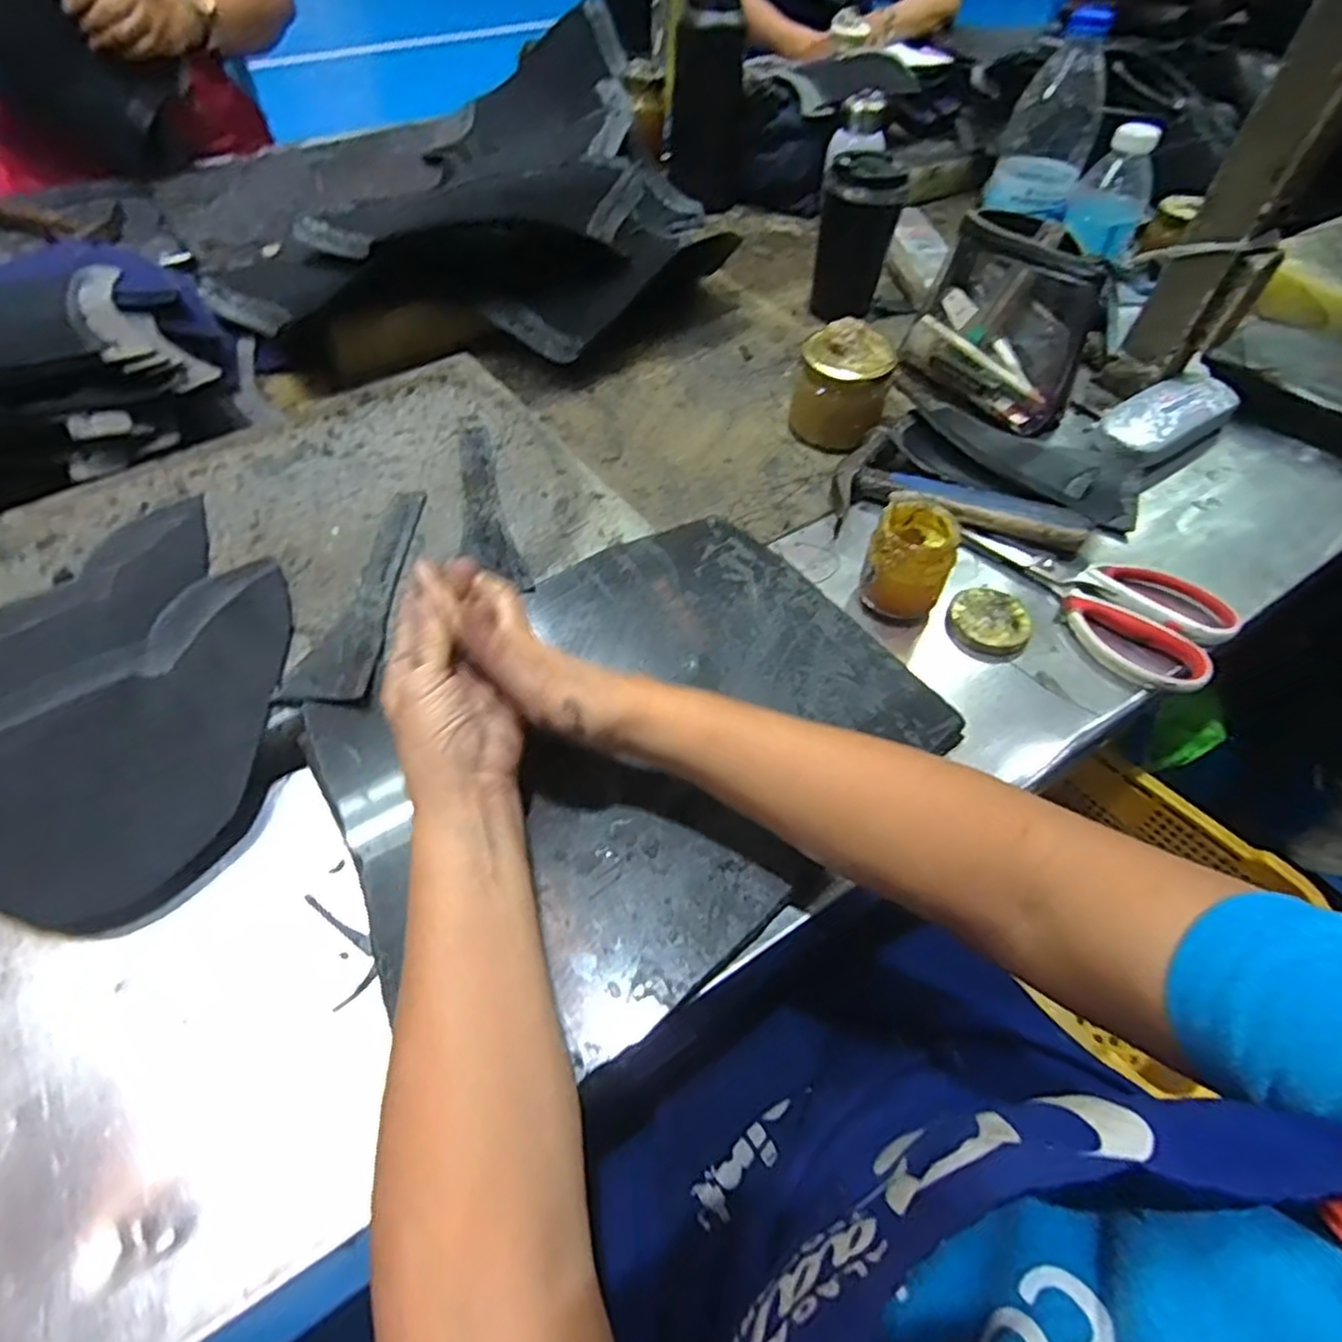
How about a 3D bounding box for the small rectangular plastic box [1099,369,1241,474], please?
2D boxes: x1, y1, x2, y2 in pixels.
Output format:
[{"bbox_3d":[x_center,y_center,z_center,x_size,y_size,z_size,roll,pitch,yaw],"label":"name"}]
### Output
[{"bbox_3d":[0.462,-0.236,0.661,0.160,0.038,0.069,-29,59,-20],"label":"small rectangular plastic box"}]

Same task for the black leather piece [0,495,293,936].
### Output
[{"bbox_3d":[-0.350,0.005,0.445,0.267,0.034,0.250,27,58,17],"label":"black leather piece"}]

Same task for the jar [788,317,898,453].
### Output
[{"bbox_3d":[0.157,-0.257,0.657,0.081,0.100,0.081,1,54,-1],"label":"jar"}]

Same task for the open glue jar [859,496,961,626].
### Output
[{"bbox_3d":[0.170,-0.079,0.511,0.059,0.061,0.060,1,54,-1],"label":"open glue jar"}]

